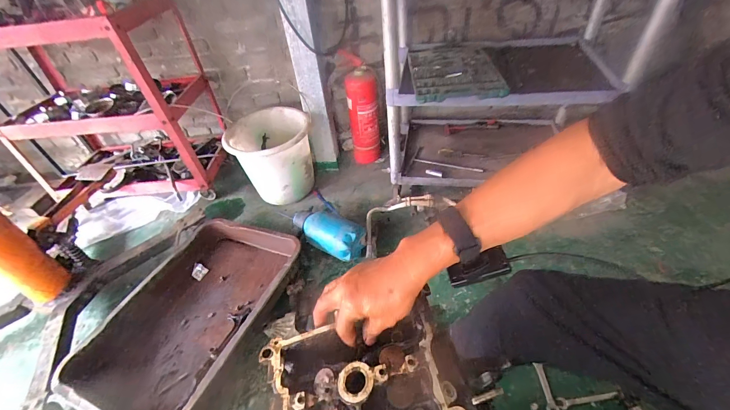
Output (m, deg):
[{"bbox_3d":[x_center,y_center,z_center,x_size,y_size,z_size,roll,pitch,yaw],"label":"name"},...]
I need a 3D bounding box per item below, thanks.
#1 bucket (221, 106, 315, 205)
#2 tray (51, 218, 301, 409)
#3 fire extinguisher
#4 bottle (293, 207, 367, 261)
[{"bbox_3d":[-0.361,-0.192,1.329,0.309,0.304,0.309,-4,42,4],"label":"bucket"},{"bbox_3d":[-0.512,0.303,0.971,0.462,0.121,0.639,8,44,16],"label":"tray"},{"bbox_3d":[-0.006,-0.400,1.420,0.133,0.443,0.138,-4,42,3],"label":"fire extinguisher"},{"bbox_3d":[-0.134,0.099,1.121,0.274,0.107,0.109,16,47,24],"label":"bottle"}]

